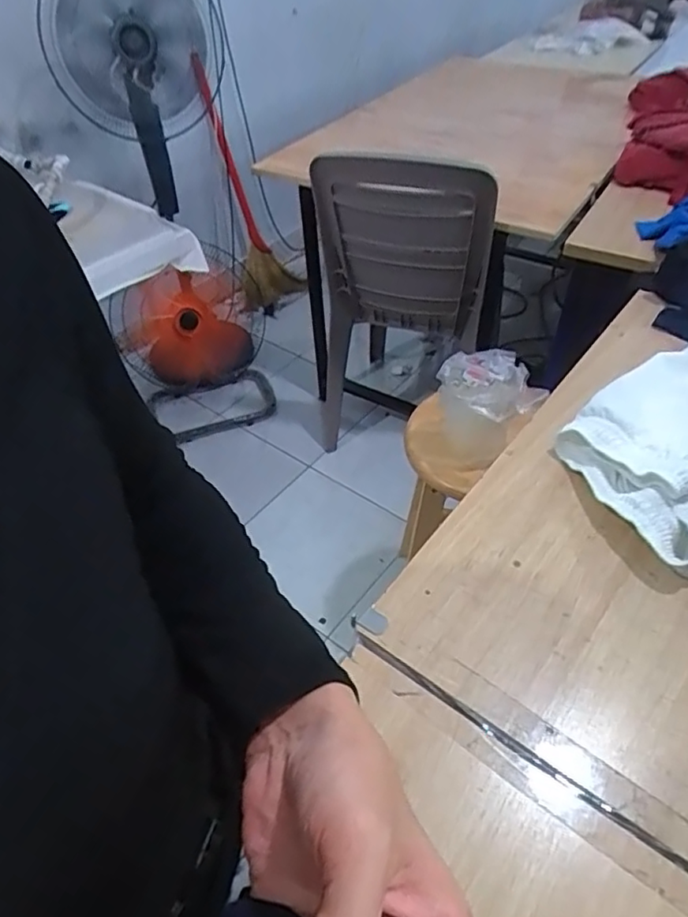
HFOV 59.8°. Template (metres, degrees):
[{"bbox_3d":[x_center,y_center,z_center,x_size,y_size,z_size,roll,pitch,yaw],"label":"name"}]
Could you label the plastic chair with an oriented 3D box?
[{"bbox_3d":[0.119,-0.420,1.704,0.441,0.926,0.395,-5,46,-2],"label":"plastic chair"}]

